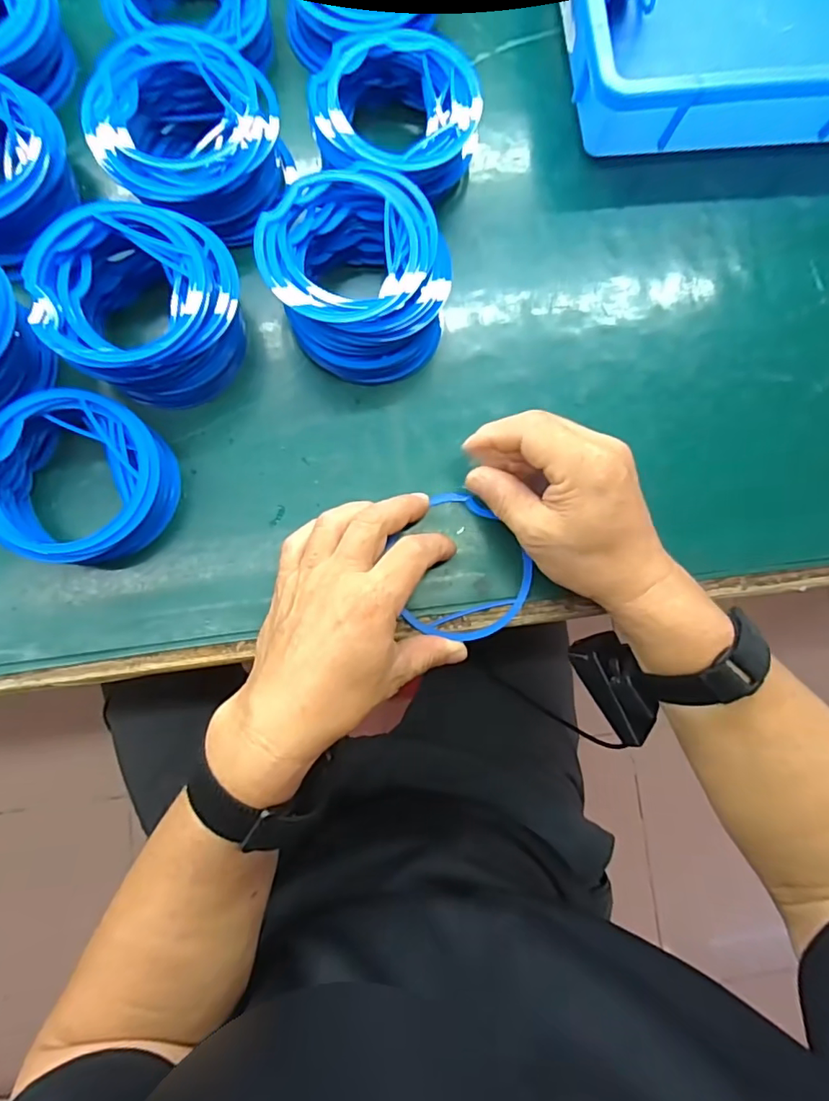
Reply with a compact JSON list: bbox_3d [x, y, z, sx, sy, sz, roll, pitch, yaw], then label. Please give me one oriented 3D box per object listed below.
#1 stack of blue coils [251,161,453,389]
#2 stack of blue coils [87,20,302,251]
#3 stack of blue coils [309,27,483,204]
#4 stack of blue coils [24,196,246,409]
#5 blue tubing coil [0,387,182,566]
[{"bbox_3d":[-0.034,-0.169,0.340,0.104,0.052,0.111,-29,86,-7],"label":"stack of blue coils"},{"bbox_3d":[-0.141,-0.257,0.339,0.110,0.048,0.104,26,82,0],"label":"stack of blue coils"},{"bbox_3d":[-0.013,-0.281,0.357,0.101,0.051,0.104,34,82,1],"label":"stack of blue coils"},{"bbox_3d":[-0.161,-0.147,0.326,0.111,0.055,0.099,13,82,-2],"label":"stack of blue coils"},{"bbox_3d":[-0.196,-0.041,0.318,0.094,0.036,0.096,1,83,-4],"label":"blue tubing coil"}]

